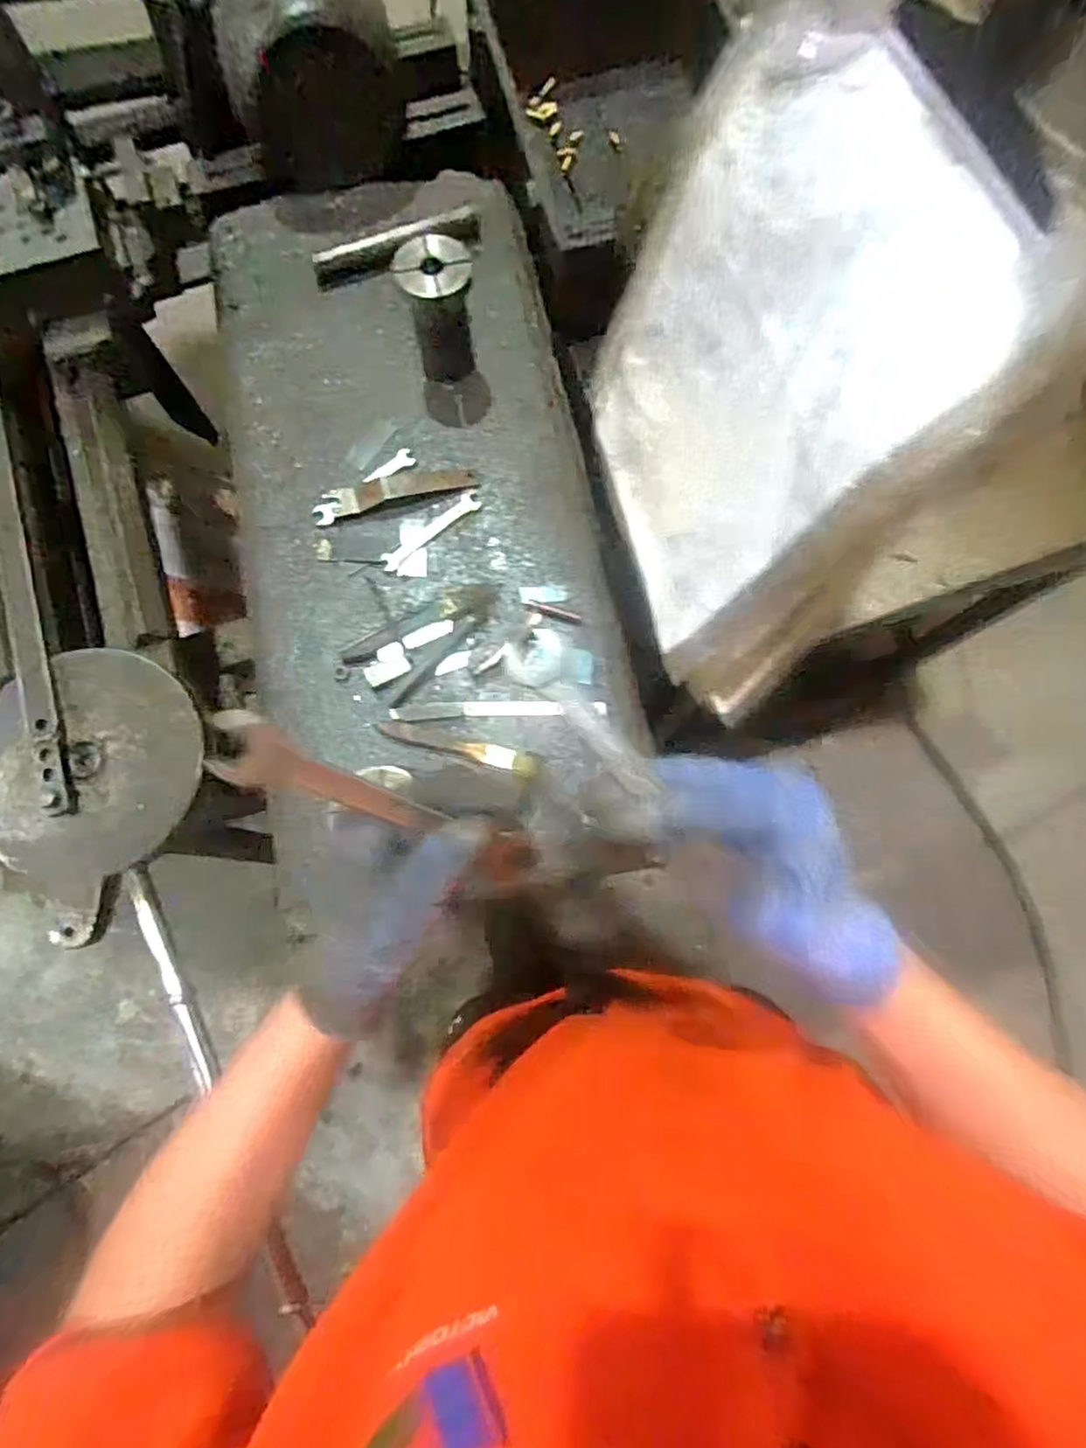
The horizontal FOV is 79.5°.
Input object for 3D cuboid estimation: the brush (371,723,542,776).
[{"bbox_3d":[-0.073,0.022,0.566,0.144,0.013,0.020,11,77,3],"label":"brush"}]

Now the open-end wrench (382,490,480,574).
[{"bbox_3d":[-0.108,-0.186,0.625,0.112,0.004,0.021,-39,79,-9],"label":"open-end wrench"}]

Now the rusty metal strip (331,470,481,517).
[{"bbox_3d":[-0.134,-0.229,0.627,0.139,0.016,0.038,-20,77,-5],"label":"rusty metal strip"}]

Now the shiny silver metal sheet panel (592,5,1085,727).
[{"bbox_3d":[0.113,-0.188,0.377,0.026,0.288,0.265,-11,67,-23],"label":"shiny silver metal sheet panel"}]

